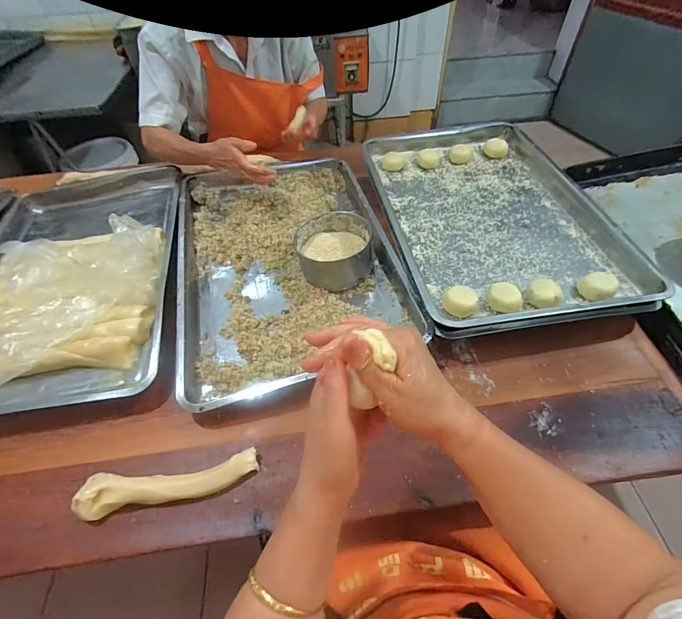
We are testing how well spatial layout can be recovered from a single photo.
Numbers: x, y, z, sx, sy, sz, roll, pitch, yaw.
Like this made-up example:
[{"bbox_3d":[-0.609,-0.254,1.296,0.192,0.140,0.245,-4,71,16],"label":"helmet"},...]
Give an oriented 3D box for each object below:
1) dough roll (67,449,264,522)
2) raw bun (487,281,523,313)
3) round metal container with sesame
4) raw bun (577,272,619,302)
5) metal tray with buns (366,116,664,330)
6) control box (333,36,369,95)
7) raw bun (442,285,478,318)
[{"bbox_3d":[-0.221,0.227,0.480,0.219,0.032,0.051,-8,51,-3],"label":"dough roll"},{"bbox_3d":[0.267,-0.015,0.599,0.052,0.032,0.053,26,57,22],"label":"raw bun"},{"bbox_3d":[-0.012,-0.113,0.693,0.138,0.065,0.138,-2,51,2],"label":"round metal container with sesame"},{"bbox_3d":[0.425,-0.038,0.608,0.054,0.038,0.054,36,61,28],"label":"raw bun"},{"bbox_3d":[0.287,-0.211,0.751,0.392,0.048,0.587,-7,51,-3],"label":"metal tray with buns"},{"bbox_3d":[0.047,-1.076,1.623,0.153,0.206,0.083,-1,51,2],"label":"control box"},{"bbox_3d":[0.193,-0.012,0.598,0.051,0.035,0.046,14,53,14],"label":"raw bun"}]

